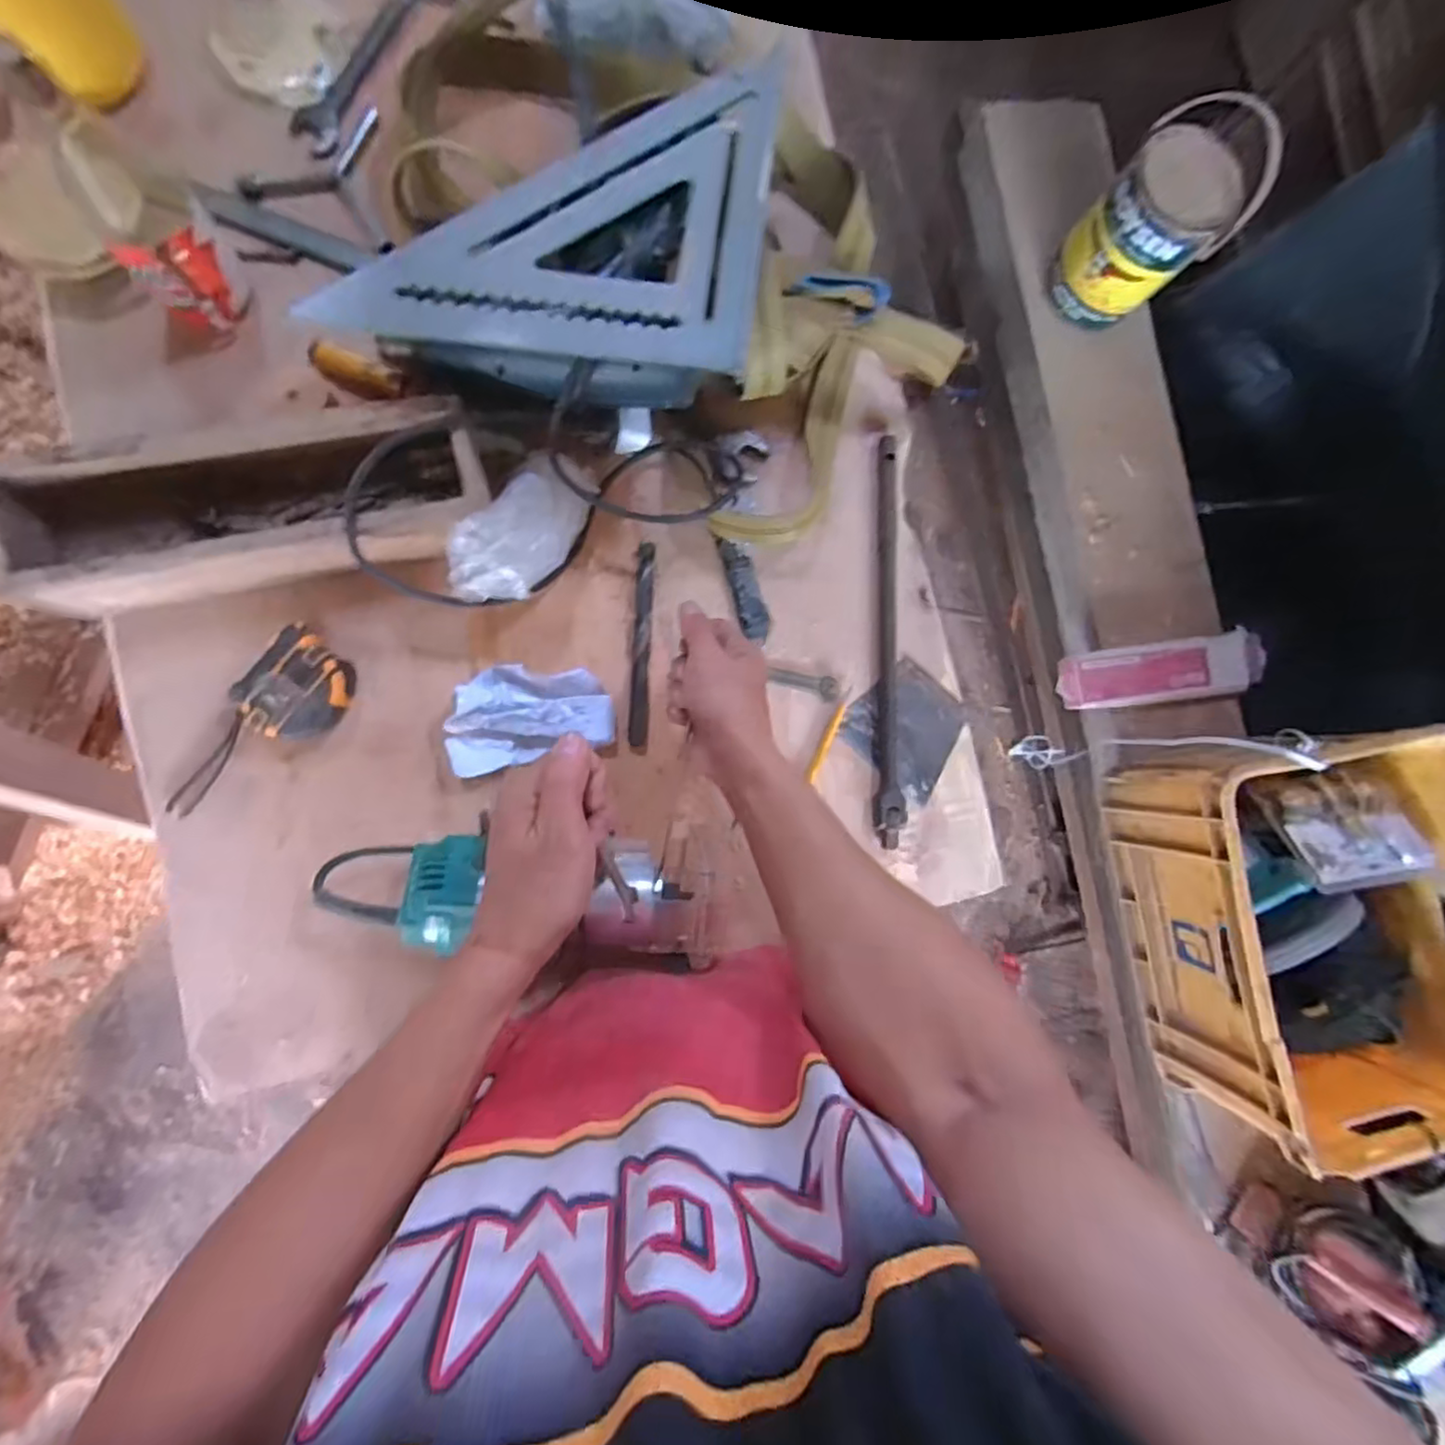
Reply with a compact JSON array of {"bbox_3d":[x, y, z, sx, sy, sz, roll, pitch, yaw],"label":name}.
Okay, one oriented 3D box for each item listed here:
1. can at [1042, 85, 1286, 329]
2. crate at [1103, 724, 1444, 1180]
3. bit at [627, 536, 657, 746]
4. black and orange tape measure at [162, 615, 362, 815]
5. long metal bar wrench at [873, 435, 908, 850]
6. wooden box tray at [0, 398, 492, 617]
[{"bbox_3d":[0.648,-0.751,0.996,0.173,0.292,0.180,1,86,-9],"label":"can"},{"bbox_3d":[0.830,0.304,0.958,0.375,0.250,0.540,-10,87,-9],"label":"crate"},{"bbox_3d":[-0.068,-0.067,0.566,0.015,0.011,0.170,3,85,-8],"label":"bit"},{"bbox_3d":[-0.347,0.010,0.504,0.067,0.035,0.163,35,82,-5],"label":"black and orange tape measure"},{"bbox_3d":[0.153,-0.075,0.597,0.025,0.014,0.366,3,85,-8],"label":"long metal bar wrench"},{"bbox_3d":[-0.339,-0.156,0.498,0.311,0.084,0.099,-13,88,-9],"label":"wooden box tray"}]

